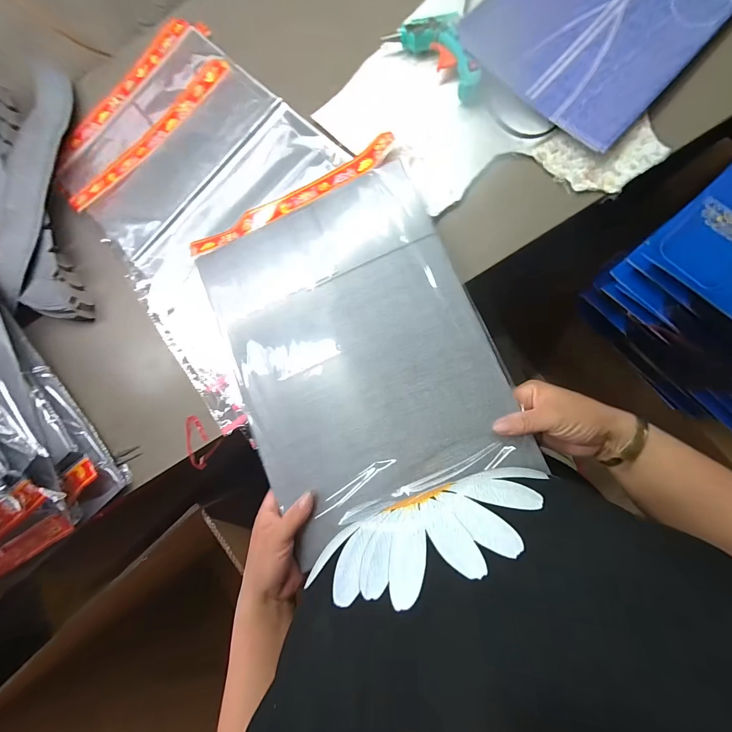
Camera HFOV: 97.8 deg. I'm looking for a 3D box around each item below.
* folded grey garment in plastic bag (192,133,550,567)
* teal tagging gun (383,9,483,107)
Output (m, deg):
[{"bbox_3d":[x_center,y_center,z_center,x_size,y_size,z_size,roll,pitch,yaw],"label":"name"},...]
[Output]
[{"bbox_3d":[-0.019,-0.038,0.361,0.271,0.025,0.384,-22,81,3],"label":"folded grey garment in plastic bag"},{"bbox_3d":[0.095,-0.386,0.387,0.057,0.033,0.153,-40,80,0],"label":"teal tagging gun"}]

